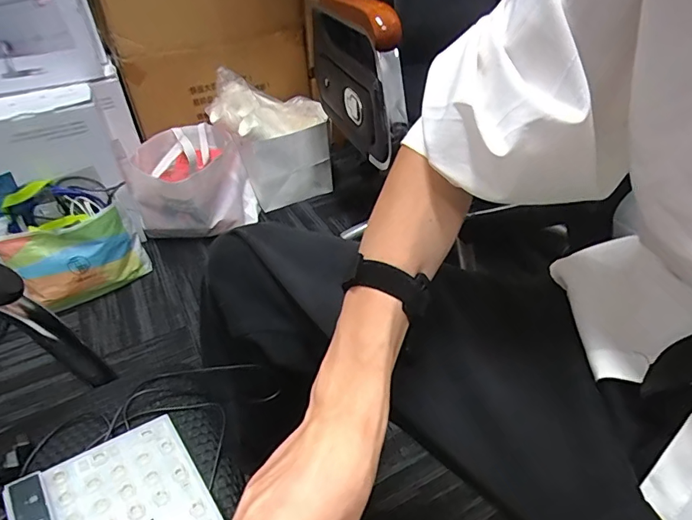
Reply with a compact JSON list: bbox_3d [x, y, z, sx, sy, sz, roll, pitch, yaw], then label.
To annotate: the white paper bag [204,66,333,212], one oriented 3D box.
[{"bbox_3d":[-0.217,-0.373,1.475,0.334,0.411,0.130,-14,41,-15],"label":"white paper bag"}]

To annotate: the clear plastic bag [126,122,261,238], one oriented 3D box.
[{"bbox_3d":[-0.474,-0.242,1.418,0.345,0.297,0.244,-27,45,-27],"label":"clear plastic bag"}]

